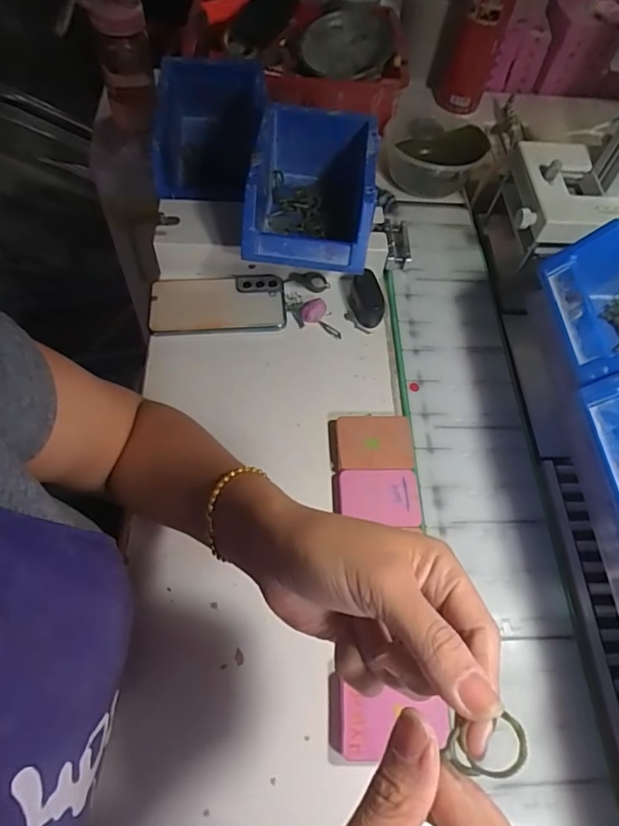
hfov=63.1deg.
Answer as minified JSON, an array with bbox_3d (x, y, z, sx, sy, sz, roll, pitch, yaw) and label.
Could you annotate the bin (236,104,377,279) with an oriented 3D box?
[{"bbox_3d":[0.006,-0.241,0.544,0.124,0.083,0.197,9,61,0],"label":"bin"}]

